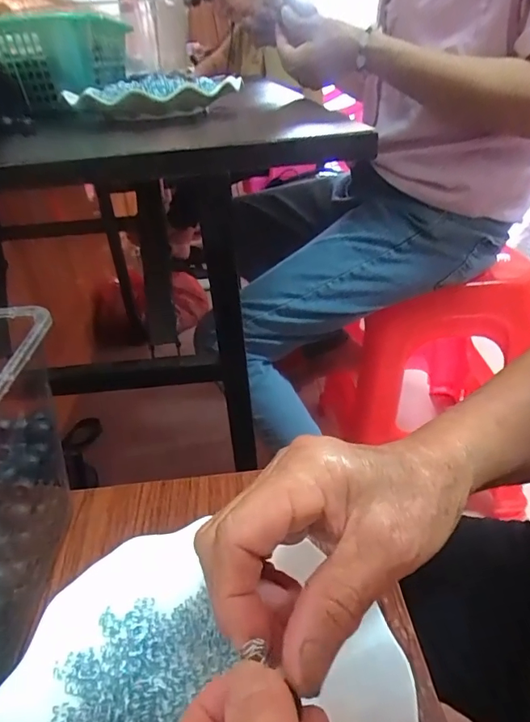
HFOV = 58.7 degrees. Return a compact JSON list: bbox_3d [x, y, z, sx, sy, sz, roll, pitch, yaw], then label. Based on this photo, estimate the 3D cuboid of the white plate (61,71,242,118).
[{"bbox_3d":[-0.110,-0.274,0.487,0.154,0.033,0.137,-24,36,-29],"label":"white plate"}]

